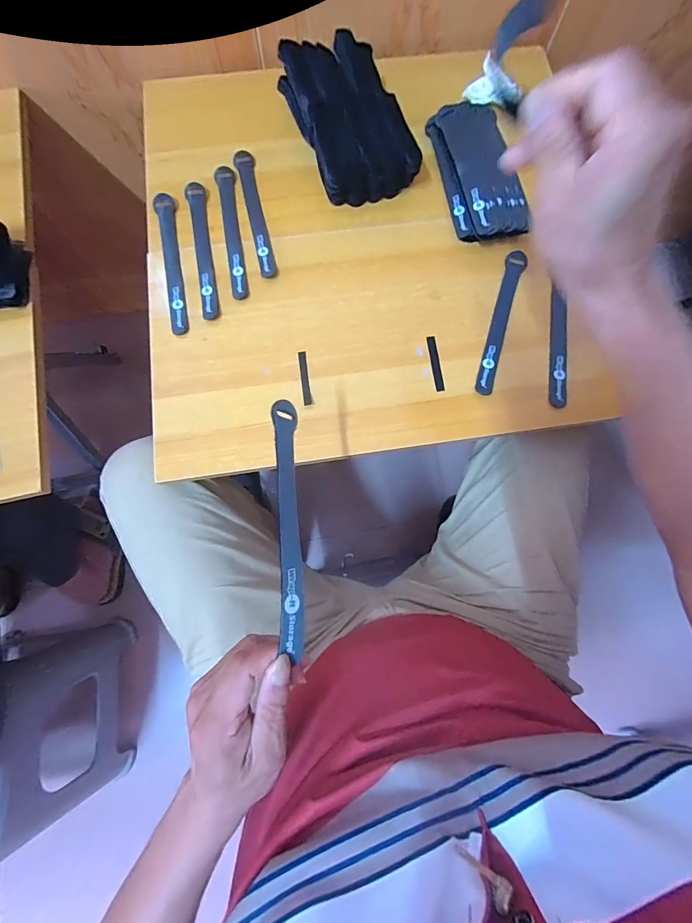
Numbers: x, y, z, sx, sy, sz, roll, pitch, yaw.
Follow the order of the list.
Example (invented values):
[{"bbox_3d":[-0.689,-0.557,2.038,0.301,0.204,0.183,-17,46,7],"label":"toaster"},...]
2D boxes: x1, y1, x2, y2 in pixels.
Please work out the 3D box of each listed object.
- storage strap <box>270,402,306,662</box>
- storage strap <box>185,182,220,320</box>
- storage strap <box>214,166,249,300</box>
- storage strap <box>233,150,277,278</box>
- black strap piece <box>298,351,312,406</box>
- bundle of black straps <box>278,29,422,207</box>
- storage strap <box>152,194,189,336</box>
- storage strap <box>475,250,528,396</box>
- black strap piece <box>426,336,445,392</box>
[{"bbox_3d":[-0.043,0.045,0.273,0.005,0.025,0.191,-18,70,39],"label":"storage strap"},{"bbox_3d":[-0.181,-0.269,0.454,0.023,0.004,0.198,-12,78,-3],"label":"storage strap"},{"bbox_3d":[-0.145,-0.297,0.460,0.024,0.004,0.198,-11,78,-3],"label":"storage strap"},{"bbox_3d":[-0.116,-0.323,0.466,0.025,0.007,0.191,-14,78,-4],"label":"storage strap"},{"bbox_3d":[-0.048,-0.098,0.418,0.009,0.004,0.066,-7,78,-2],"label":"black strap piece"},{"bbox_3d":[0.006,-0.427,0.455,0.111,0.069,0.202,-21,78,-5],"label":"bundle of black straps"},{"bbox_3d":[-0.217,-0.250,0.450,0.024,0.004,0.203,-13,78,-4],"label":"storage strap"},{"bbox_3d":[0.186,-0.169,0.431,0.026,0.011,0.191,18,78,3],"label":"storage strap"},{"bbox_3d":[0.106,-0.116,0.423,0.010,0.004,0.070,-7,78,-2],"label":"black strap piece"}]

